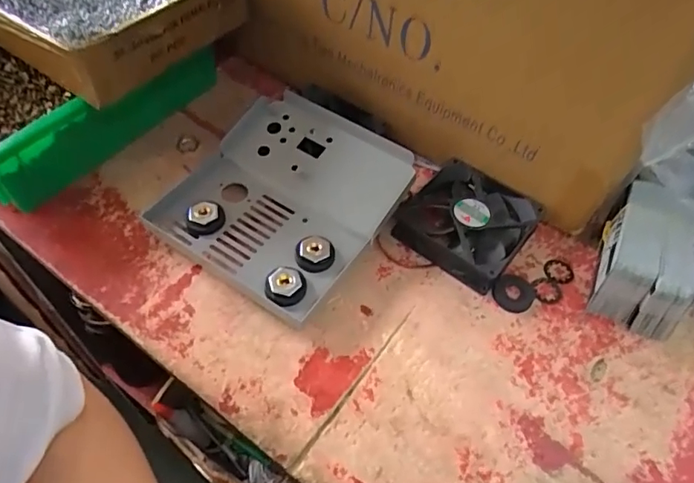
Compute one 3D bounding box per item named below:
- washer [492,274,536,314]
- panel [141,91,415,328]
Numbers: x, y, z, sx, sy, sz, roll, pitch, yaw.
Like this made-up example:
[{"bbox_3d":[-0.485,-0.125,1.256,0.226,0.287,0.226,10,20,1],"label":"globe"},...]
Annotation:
[{"bbox_3d":[0.131,0.040,0.401,0.035,0.008,0.029,-20,58,-18],"label":"washer"},{"bbox_3d":[-0.049,-0.036,0.425,0.158,0.058,0.169,31,58,17],"label":"panel"}]

